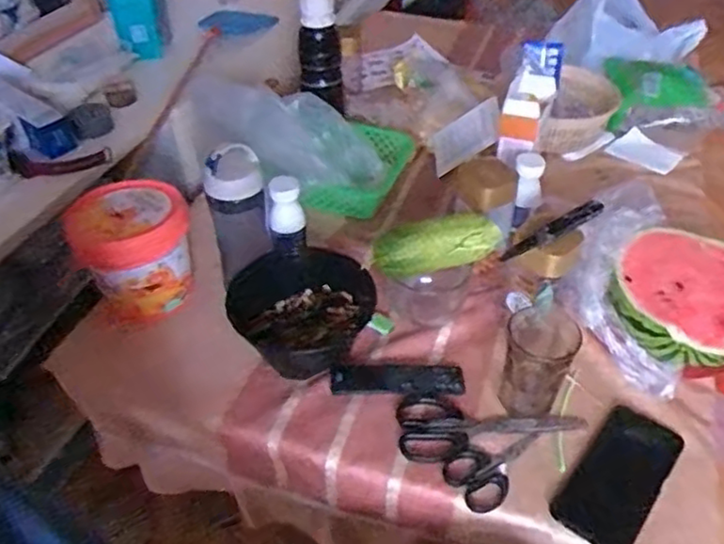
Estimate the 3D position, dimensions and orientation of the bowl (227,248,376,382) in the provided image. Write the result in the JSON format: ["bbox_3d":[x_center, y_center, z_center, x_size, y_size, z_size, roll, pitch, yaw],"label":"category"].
[{"bbox_3d":[-0.068,0.045,0.771,0.158,0.071,0.144,-29,50,-27],"label":"bowl"}]

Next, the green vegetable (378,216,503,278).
[{"bbox_3d":[0.087,-0.031,0.743,0.146,0.046,0.041,-9,43,-9],"label":"green vegetable"}]

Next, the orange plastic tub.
[{"bbox_3d":[-0.278,-0.018,0.806,0.125,0.152,0.133,0,43,0],"label":"orange plastic tub"}]

